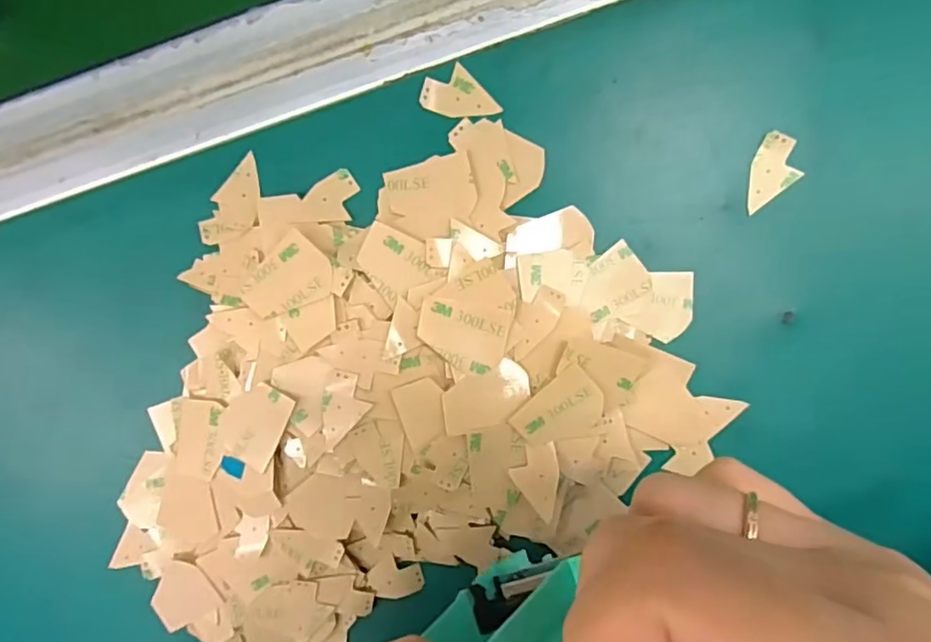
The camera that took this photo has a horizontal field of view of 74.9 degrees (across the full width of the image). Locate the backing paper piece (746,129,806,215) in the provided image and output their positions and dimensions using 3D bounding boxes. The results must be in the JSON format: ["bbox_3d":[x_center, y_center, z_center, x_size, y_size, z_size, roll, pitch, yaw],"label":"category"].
[{"bbox_3d":[0.103,-0.048,0.203,0.015,0.004,0.027,22,99,3],"label":"backing paper piece"}]

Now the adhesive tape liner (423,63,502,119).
[{"bbox_3d":[-0.003,-0.074,0.204,0.018,0.004,0.023,-44,93,-4],"label":"adhesive tape liner"}]

